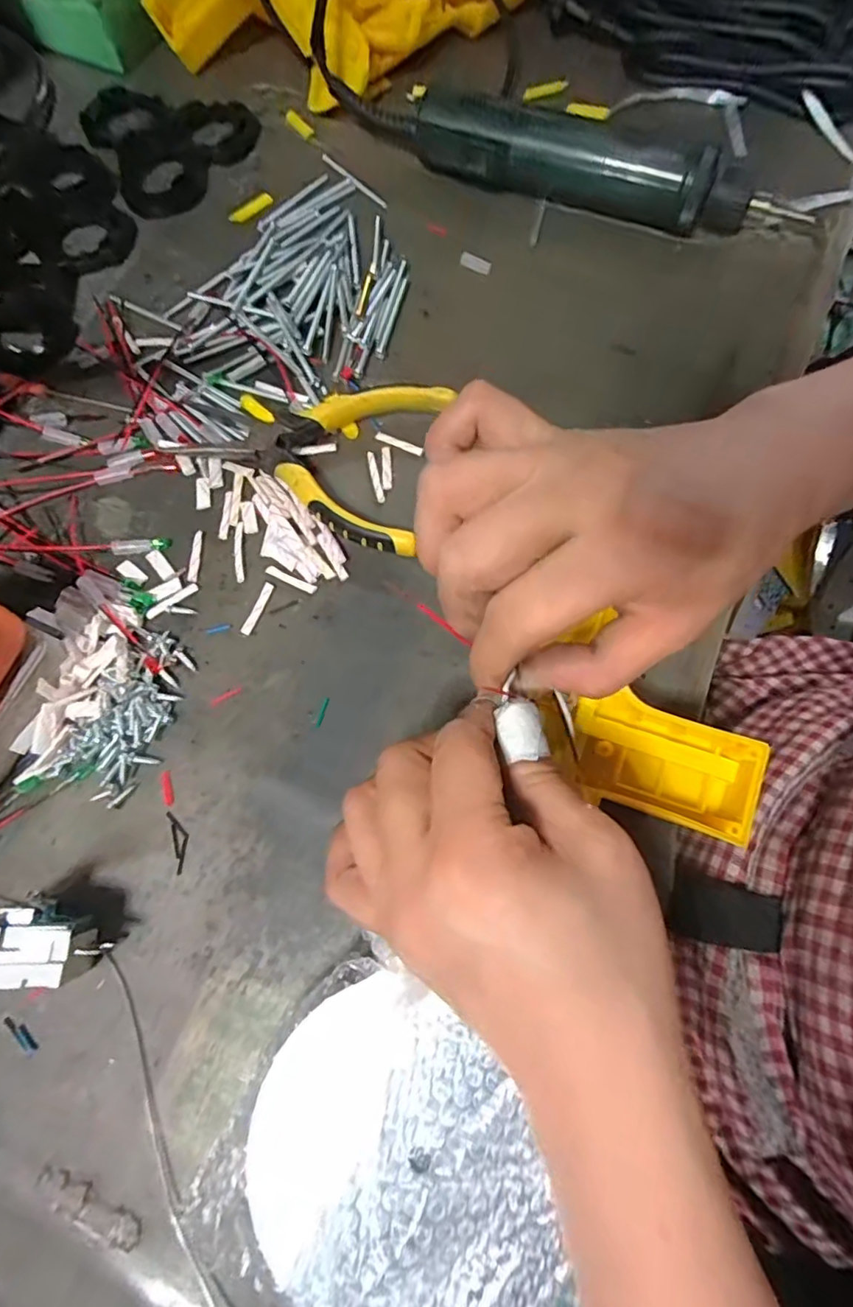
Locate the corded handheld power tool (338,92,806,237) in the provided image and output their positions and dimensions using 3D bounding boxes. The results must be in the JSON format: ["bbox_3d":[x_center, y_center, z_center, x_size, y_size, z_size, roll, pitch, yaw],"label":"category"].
[{"bbox_3d":[0.091,-0.304,0.355,0.282,0.042,0.046,21,74,7],"label":"corded handheld power tool"}]

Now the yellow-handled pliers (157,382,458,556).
[{"bbox_3d":[-0.056,-0.117,0.304,0.144,0.020,0.091,26,74,8],"label":"yellow-handled pliers"}]

